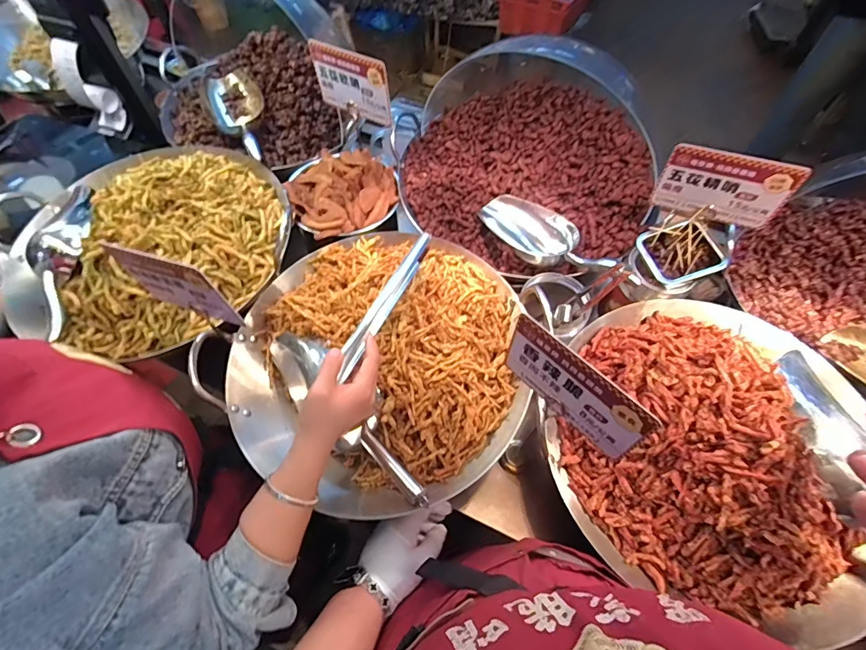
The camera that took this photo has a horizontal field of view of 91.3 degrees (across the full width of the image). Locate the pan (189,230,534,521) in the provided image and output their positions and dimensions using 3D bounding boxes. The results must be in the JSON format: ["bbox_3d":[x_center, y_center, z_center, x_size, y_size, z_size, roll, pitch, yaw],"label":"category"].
[{"bbox_3d":[-0.068,0.047,0.569,0.387,0.102,0.371,0,60,0],"label":"pan"}]

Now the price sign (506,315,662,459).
[{"bbox_3d":[0.133,0.061,0.409,0.004,0.093,0.146,-33,60,-26],"label":"price sign"}]

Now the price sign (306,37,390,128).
[{"bbox_3d":[-0.127,-0.378,0.671,0.142,0.116,0.008,25,63,17],"label":"price sign"}]

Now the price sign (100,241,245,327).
[{"bbox_3d":[-0.275,-0.042,0.456,0.127,0.096,0.005,16,57,8],"label":"price sign"}]

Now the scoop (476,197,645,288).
[{"bbox_3d":[0.182,-0.143,0.663,0.243,0.056,0.101,29,64,16],"label":"scoop"}]

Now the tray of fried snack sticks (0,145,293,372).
[{"bbox_3d":[-0.390,-0.136,0.633,0.338,0.109,0.335,-20,62,-11],"label":"tray of fried snack sticks"}]

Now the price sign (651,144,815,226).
[{"bbox_3d":[0.383,-0.180,0.559,0.148,0.104,0.008,21,62,20],"label":"price sign"}]

